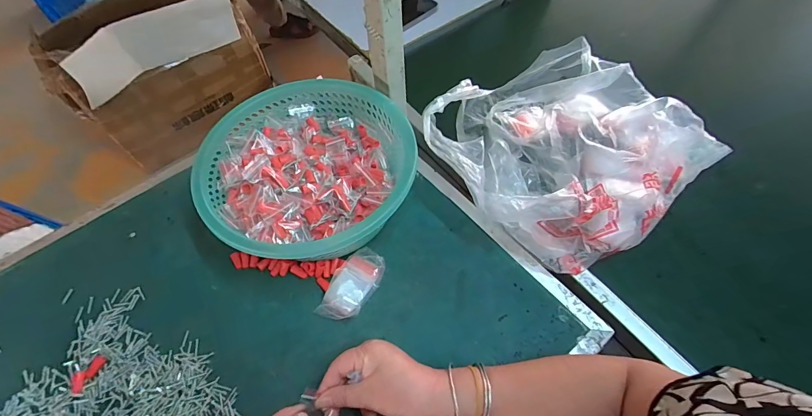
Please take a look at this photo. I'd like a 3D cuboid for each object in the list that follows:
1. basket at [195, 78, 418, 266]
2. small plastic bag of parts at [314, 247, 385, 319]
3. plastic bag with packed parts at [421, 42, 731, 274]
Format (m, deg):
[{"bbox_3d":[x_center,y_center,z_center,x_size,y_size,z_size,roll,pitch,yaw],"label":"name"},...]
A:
[{"bbox_3d":[-0.131,-0.047,0.519,0.263,0.100,0.259,-1,60,2],"label":"basket"},{"bbox_3d":[-0.066,0.094,0.472,0.053,0.029,0.098,28,65,17],"label":"small plastic bag of parts"},{"bbox_3d":[0.227,-0.092,0.520,0.353,0.107,0.291,-36,65,-17],"label":"plastic bag with packed parts"}]

